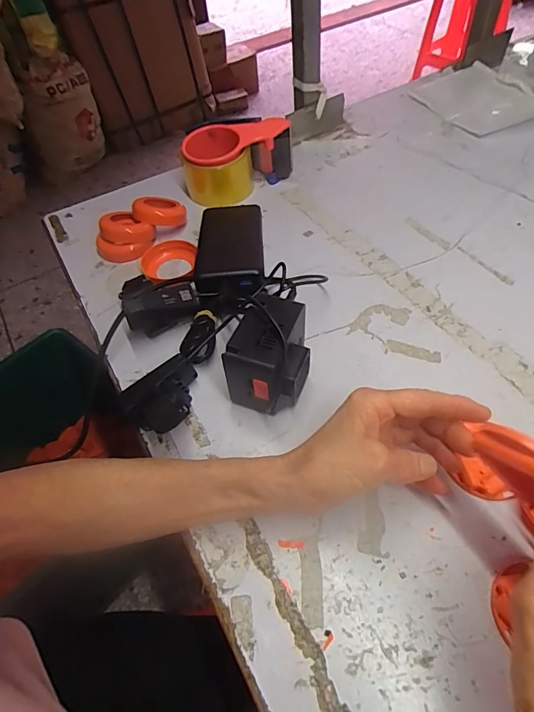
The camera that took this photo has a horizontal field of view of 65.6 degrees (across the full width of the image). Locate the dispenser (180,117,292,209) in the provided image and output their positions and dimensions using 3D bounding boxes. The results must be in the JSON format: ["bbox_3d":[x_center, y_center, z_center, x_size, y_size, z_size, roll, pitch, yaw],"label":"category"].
[{"bbox_3d":[-0.045,-0.265,0.558,0.135,0.071,0.075,-28,56,-15],"label":"dispenser"}]

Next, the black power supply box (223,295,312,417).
[{"bbox_3d":[0.006,0.002,0.355,0.056,0.078,0.080,17,57,16],"label":"black power supply box"}]

